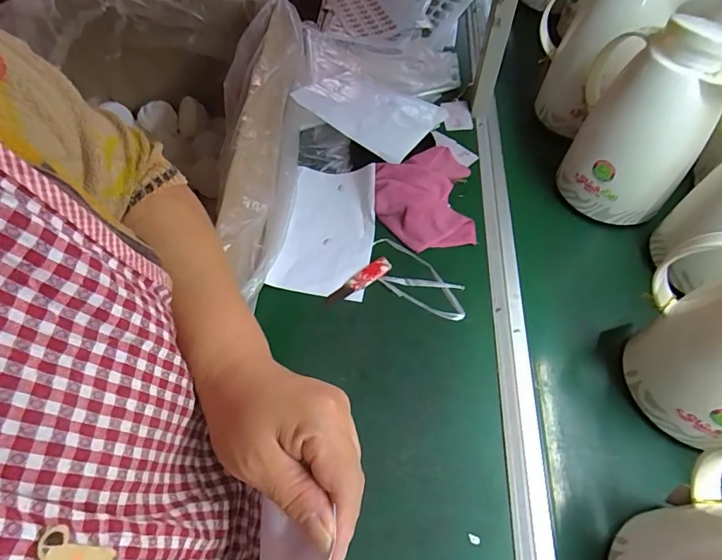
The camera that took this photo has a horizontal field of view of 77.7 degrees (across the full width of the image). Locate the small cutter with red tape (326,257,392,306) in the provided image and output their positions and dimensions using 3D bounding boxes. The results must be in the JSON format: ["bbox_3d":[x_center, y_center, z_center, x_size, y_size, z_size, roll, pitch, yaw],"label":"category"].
[{"bbox_3d":[-0.004,0.002,0.633,0.104,0.012,0.025,-31,64,-17],"label":"small cutter with red tape"}]

